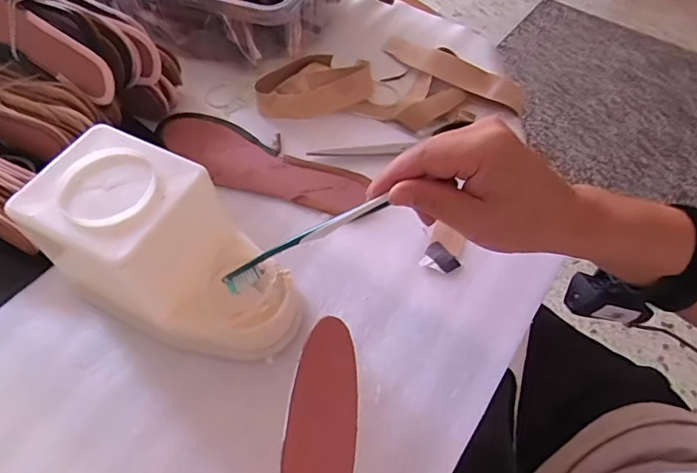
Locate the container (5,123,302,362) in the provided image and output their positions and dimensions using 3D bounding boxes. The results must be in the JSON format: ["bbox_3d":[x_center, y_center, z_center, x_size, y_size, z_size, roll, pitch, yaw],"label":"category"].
[{"bbox_3d":[-0.135,0.017,0.375,0.184,0.117,0.106,26,61,17],"label":"container"}]

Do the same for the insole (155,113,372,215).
[{"bbox_3d":[-0.095,-0.080,0.507,0.235,0.013,0.066,20,59,13],"label":"insole"}]

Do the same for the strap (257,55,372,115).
[{"bbox_3d":[-0.038,-0.175,0.557,0.134,0.034,0.081,-15,58,-9],"label":"strap"}]

